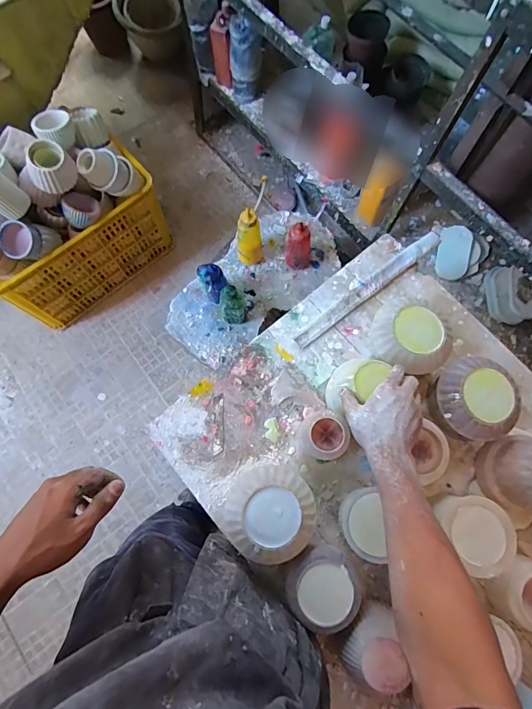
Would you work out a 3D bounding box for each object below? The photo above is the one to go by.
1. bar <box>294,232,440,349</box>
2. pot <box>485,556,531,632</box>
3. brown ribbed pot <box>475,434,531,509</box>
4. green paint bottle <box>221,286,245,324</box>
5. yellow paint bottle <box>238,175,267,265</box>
[{"bbox_3d":[0.193,-0.125,0.720,0.339,0.010,0.034,-38,86,-6],"label":"bar"},{"bbox_3d":[0.381,0.350,0.567,0.090,0.071,0.087,0,75,-1],"label":"pot"},{"bbox_3d":[0.404,0.182,0.586,0.104,0.119,0.107,0,75,-1],"label":"brown ribbed pot"},{"bbox_3d":[-0.084,-0.128,1.012,0.065,0.186,0.062,-4,75,-2],"label":"green paint bottle"},{"bbox_3d":[-0.042,-0.337,1.025,0.073,0.272,0.095,6,75,1],"label":"yellow paint bottle"}]

